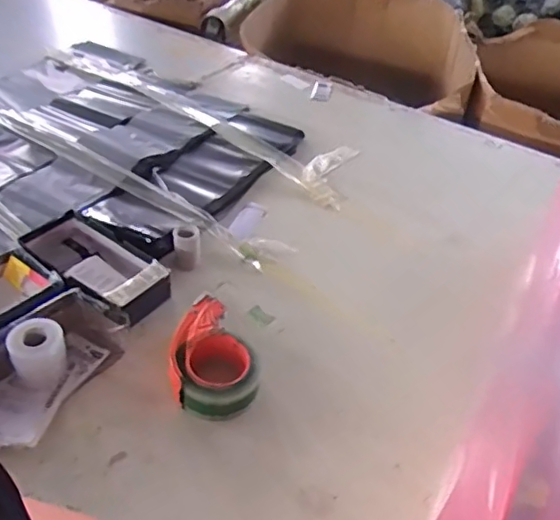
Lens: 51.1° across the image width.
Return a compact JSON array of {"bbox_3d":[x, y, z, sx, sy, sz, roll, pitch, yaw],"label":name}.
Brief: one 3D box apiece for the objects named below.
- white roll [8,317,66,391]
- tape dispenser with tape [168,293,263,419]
[{"bbox_3d":[-0.316,0.119,0.769,0.064,0.064,0.070,3,40,-3],"label":"white roll"},{"bbox_3d":[-0.088,0.126,0.783,0.115,0.055,0.170,-1,41,-7],"label":"tape dispenser with tape"}]

